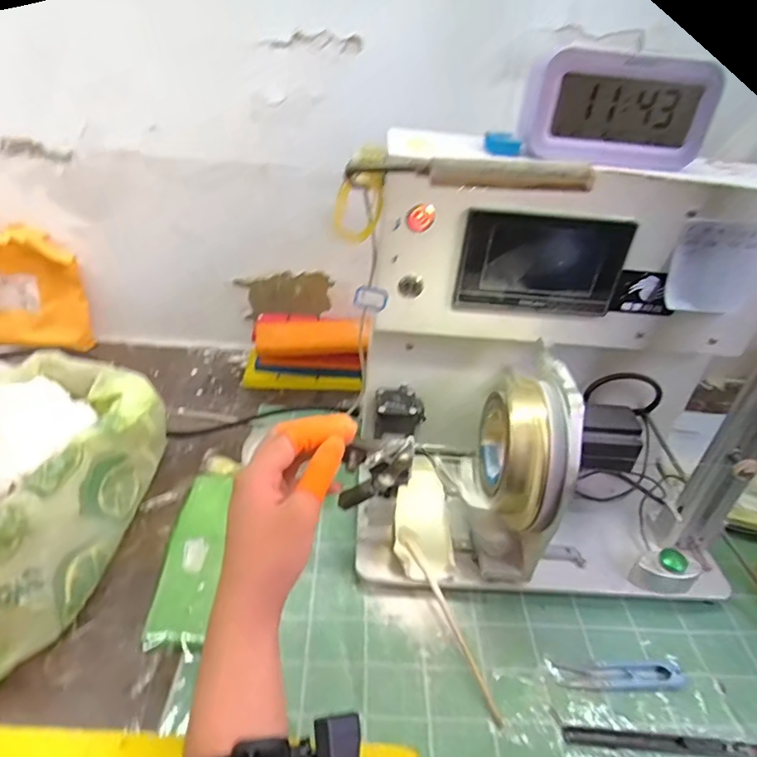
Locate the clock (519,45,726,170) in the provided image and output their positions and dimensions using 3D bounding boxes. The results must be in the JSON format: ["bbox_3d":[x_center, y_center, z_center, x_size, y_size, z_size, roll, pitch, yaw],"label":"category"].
[{"bbox_3d":[0.184,-0.203,0.399,0.137,0.074,0.044,8,35,3],"label":"clock"}]

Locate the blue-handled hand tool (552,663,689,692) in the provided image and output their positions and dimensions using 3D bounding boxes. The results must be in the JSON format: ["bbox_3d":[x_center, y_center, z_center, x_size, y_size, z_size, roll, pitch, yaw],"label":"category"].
[{"bbox_3d":[0.199,0.244,0.431,0.105,0.004,0.019,3,35,-4],"label":"blue-handled hand tool"}]

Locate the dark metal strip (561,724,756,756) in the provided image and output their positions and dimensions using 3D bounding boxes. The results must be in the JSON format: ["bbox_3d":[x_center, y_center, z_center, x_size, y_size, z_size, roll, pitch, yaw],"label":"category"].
[{"bbox_3d":[0.238,0.275,0.392,0.198,0.004,0.012,6,35,0],"label":"dark metal strip"}]

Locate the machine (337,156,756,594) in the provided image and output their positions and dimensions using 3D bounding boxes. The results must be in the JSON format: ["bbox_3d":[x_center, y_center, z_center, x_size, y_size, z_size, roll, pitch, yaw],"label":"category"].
[{"bbox_3d":[0.160,0.009,0.460,0.341,0.327,0.209,1,35,-7],"label":"machine"}]

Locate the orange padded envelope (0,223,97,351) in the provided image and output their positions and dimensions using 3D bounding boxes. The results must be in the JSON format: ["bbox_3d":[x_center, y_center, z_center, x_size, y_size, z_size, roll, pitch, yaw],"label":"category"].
[{"bbox_3d":[-0.483,-0.119,0.699,0.169,0.159,0.042,2,35,-5],"label":"orange padded envelope"}]

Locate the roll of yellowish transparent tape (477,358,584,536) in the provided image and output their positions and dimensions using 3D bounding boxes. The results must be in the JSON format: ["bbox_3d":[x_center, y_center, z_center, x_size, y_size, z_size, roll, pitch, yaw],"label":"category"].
[{"bbox_3d":[0.118,0.049,0.418,0.058,0.096,0.109,5,35,-1],"label":"roll of yellowish transparent tape"}]

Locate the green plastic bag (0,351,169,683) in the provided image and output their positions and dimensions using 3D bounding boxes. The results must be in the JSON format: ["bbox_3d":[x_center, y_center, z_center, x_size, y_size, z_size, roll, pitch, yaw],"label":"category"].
[{"bbox_3d":[-0.315,0.094,0.448,0.170,0.118,0.307,5,35,-1],"label":"green plastic bag"}]

